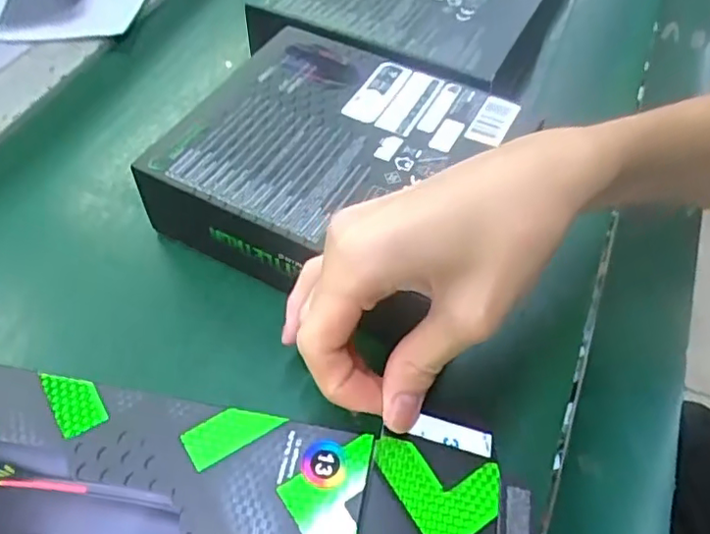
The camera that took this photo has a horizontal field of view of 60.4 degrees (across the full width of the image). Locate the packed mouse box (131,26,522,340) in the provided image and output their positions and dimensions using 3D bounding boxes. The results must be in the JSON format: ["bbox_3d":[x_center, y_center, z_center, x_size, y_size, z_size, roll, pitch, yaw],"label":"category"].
[{"bbox_3d":[-0.012,-0.058,0.353,0.158,0.055,0.154,20,56,13],"label":"packed mouse box"}]

